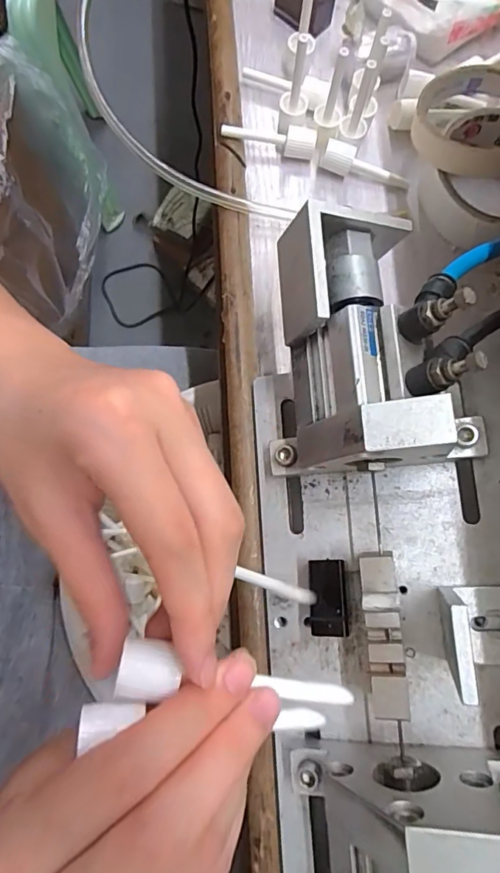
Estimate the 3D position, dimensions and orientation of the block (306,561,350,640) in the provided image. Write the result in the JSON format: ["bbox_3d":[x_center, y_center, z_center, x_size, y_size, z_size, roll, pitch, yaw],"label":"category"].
[{"bbox_3d":[0.038,0.080,0.239,0.020,0.007,0.036,0,79,-1],"label":"block"}]

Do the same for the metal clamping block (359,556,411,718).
[{"bbox_3d":[0.060,0.089,0.218,0.015,0.008,0.069,-3,79,-2],"label":"metal clamping block"}]

